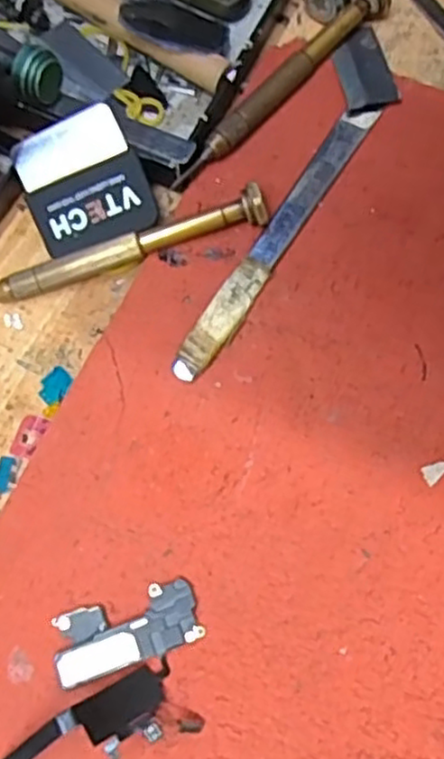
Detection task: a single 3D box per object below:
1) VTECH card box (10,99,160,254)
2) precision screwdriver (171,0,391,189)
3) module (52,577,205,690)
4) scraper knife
[{"bbox_3d":[-0.045,-0.063,0.230,0.037,0.004,0.040,-22,94,6],"label":"VTECH card box"},{"bbox_3d":[0.022,-0.102,0.244,0.010,0.012,0.102,41,77,12],"label":"precision screwdriver"},{"bbox_3d":[-0.026,0.068,0.194,0.039,0.004,0.018,-19,73,-5],"label":"module"},{"bbox_3d":[0.023,-0.063,0.235,0.024,0.005,0.146,30,75,10],"label":"scraper knife"}]

